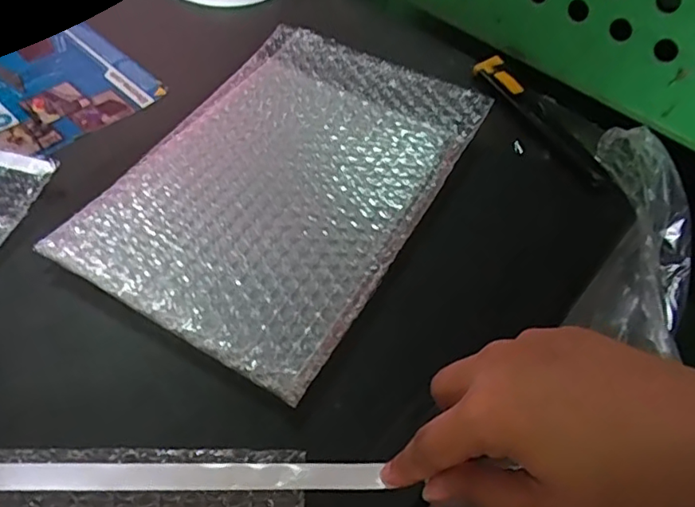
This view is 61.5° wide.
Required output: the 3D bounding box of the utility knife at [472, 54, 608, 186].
[{"bbox_3d":[0.161,-0.120,0.496,0.030,0.014,0.157,-21,58,-20],"label":"utility knife"}]

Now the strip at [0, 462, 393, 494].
[{"bbox_3d":[-0.090,0.107,0.280,0.209,0.008,0.013,0,67,0],"label":"strip"}]

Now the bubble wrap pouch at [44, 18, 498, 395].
[{"bbox_3d":[-0.039,-0.063,0.420,0.189,0.014,0.297,27,55,14],"label":"bubble wrap pouch"}]

